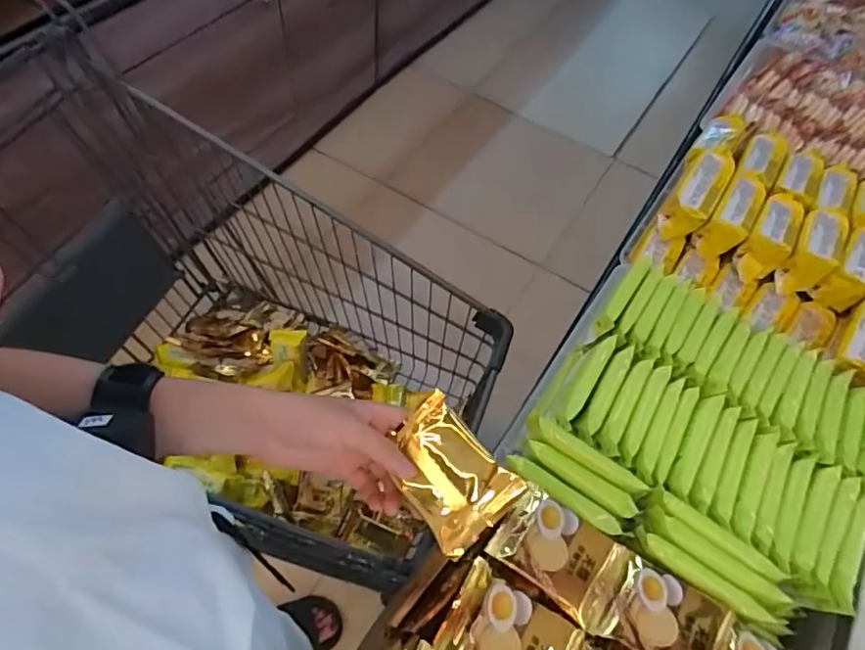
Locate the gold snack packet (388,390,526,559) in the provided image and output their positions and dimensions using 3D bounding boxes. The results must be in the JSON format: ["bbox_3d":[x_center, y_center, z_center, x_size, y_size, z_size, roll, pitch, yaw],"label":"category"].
[{"bbox_3d":[0.007,0.100,0.386,0.066,0.030,0.093,-45,62,1],"label":"gold snack packet"}]

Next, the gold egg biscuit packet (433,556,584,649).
[{"bbox_3d":[0.055,0.223,0.396,0.089,0.019,0.065,29,60,14],"label":"gold egg biscuit packet"}]

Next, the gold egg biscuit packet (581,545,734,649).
[{"bbox_3d":[0.165,0.214,0.410,0.098,0.014,0.068,28,60,13],"label":"gold egg biscuit packet"}]

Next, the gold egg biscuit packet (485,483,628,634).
[{"bbox_3d":[0.097,0.173,0.426,0.094,0.015,0.066,32,61,16],"label":"gold egg biscuit packet"}]

